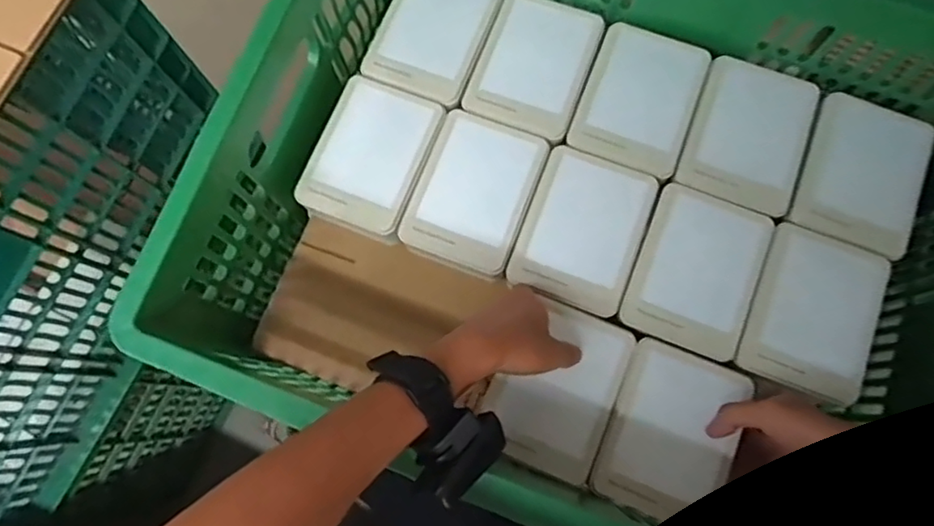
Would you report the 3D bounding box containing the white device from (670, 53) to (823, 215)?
[{"bbox_3d":[0.257,-0.119,0.548,0.103,0.026,0.130,19,78,6],"label":"white device"}]

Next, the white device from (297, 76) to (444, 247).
[{"bbox_3d":[-0.093,-0.104,0.576,0.106,0.025,0.142,19,78,6],"label":"white device"}]

